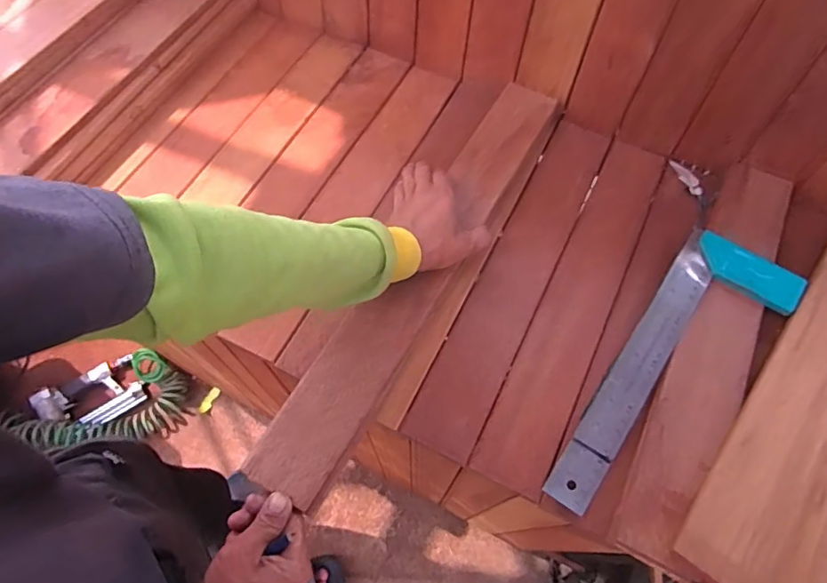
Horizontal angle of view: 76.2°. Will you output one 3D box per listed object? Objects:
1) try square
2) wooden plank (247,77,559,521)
[{"bbox_3d":[0.239,0.077,0.471,0.104,0.023,0.303,34,69,15],"label":"try square"},{"bbox_3d":[0.014,-0.031,0.527,0.068,0.016,0.501,28,67,13],"label":"wooden plank"}]

